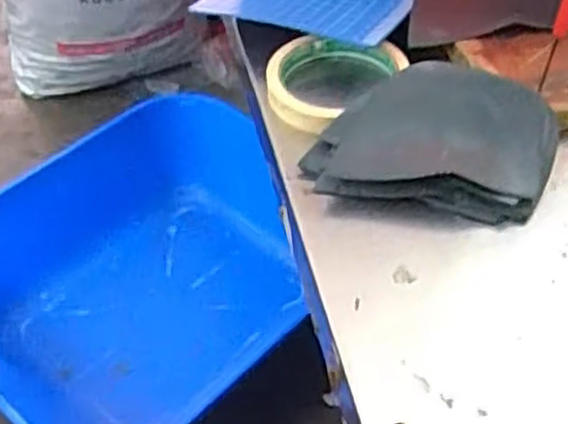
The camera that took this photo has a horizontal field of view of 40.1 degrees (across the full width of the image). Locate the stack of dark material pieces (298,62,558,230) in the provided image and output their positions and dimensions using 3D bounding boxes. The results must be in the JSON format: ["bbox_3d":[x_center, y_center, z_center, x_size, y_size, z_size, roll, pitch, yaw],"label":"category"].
[{"bbox_3d":[0.087,-0.046,0.460,0.133,0.034,0.089,13,49,13],"label":"stack of dark material pieces"}]

